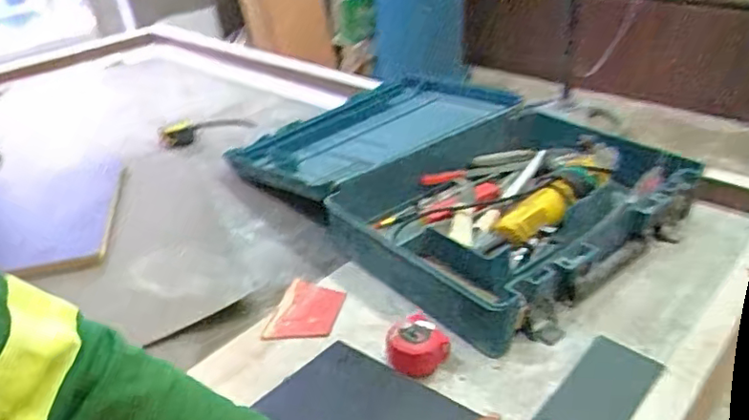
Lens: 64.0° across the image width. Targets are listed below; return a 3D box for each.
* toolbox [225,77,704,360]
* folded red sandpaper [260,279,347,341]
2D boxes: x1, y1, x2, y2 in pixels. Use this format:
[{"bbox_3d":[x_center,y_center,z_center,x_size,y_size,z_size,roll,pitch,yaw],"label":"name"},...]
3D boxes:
[{"bbox_3d":[0.126,-0.069,1.045,0.523,0.088,0.687,-25,37,-31],"label":"toolbox"},{"bbox_3d":[-0.088,0.134,0.792,0.087,0.013,0.111,6,33,16],"label":"folded red sandpaper"}]

